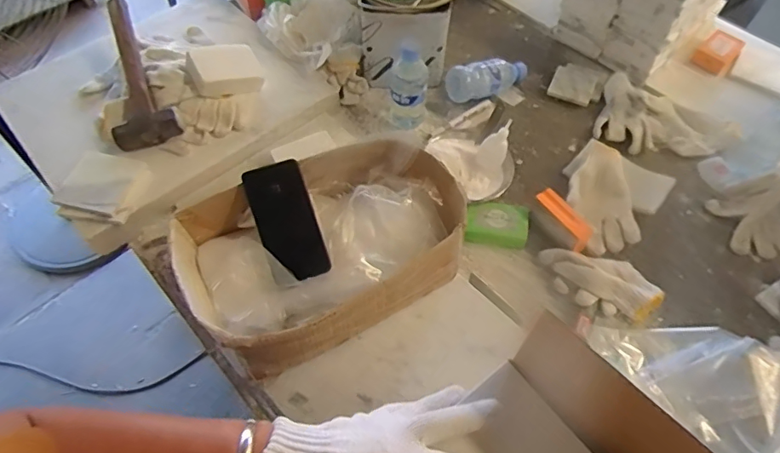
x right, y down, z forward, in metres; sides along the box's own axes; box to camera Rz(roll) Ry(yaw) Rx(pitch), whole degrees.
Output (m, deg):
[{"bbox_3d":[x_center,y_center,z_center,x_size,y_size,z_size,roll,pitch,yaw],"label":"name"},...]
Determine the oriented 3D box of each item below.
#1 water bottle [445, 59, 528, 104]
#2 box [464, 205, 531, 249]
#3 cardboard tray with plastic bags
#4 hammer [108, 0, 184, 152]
[{"bbox_3d":[0.186,-0.270,0.924,0.169,0.060,0.056,-17,61,-12],"label":"water bottle"},{"bbox_3d":[0.163,-0.003,0.772,0.094,0.026,0.060,7,59,2],"label":"box"},{"bbox_3d":[-0.084,0.030,0.703,0.379,0.105,0.237,-23,62,-15],"label":"cardboard tray with plastic bags"},{"bbox_3d":[-0.414,-0.253,0.818,0.100,0.063,0.256,-14,86,-10],"label":"hammer"}]

